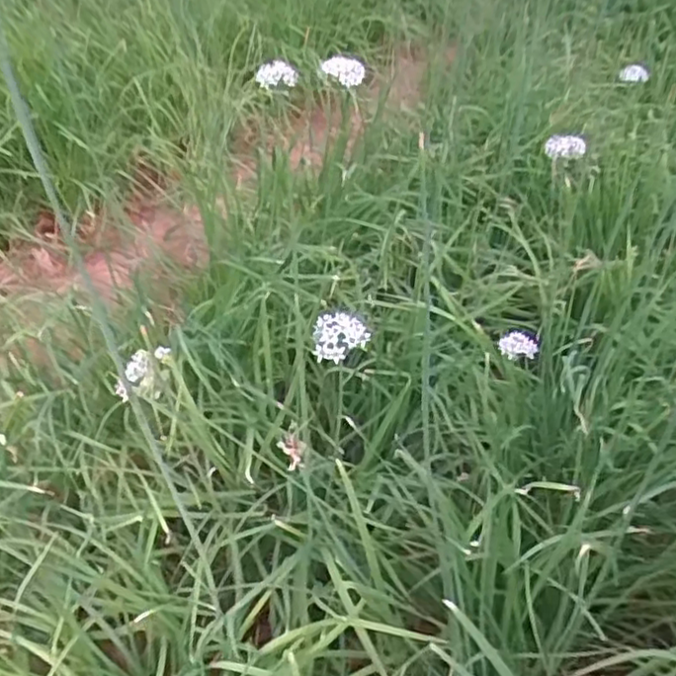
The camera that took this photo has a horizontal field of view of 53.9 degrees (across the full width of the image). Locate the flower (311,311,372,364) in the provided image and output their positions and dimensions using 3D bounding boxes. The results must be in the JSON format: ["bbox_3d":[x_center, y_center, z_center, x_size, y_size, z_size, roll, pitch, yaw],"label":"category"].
[{"bbox_3d":[0.002,-0.001,0.373,0.029,0.015,0.025,-5,39,-11],"label":"flower"}]

